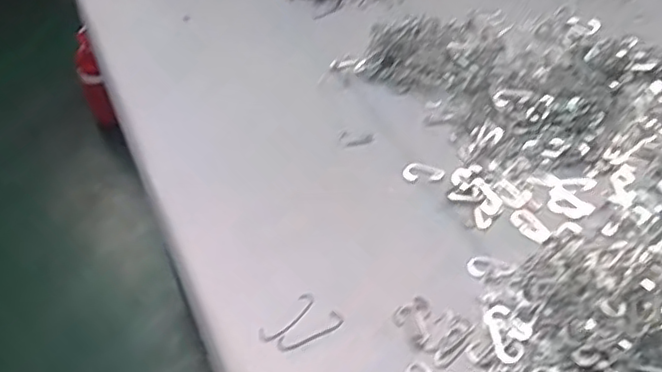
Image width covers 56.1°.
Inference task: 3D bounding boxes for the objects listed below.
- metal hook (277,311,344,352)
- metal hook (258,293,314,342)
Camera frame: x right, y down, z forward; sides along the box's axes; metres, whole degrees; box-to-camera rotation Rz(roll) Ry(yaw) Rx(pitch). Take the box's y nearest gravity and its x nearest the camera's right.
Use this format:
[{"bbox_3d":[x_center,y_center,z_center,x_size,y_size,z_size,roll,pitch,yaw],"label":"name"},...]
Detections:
[{"bbox_3d":[-0.016,0.112,0.474,0.054,0.004,0.014,-25,52,-21],"label":"metal hook"},{"bbox_3d":[-0.033,0.103,0.482,0.015,0.004,0.055,35,56,28],"label":"metal hook"}]

